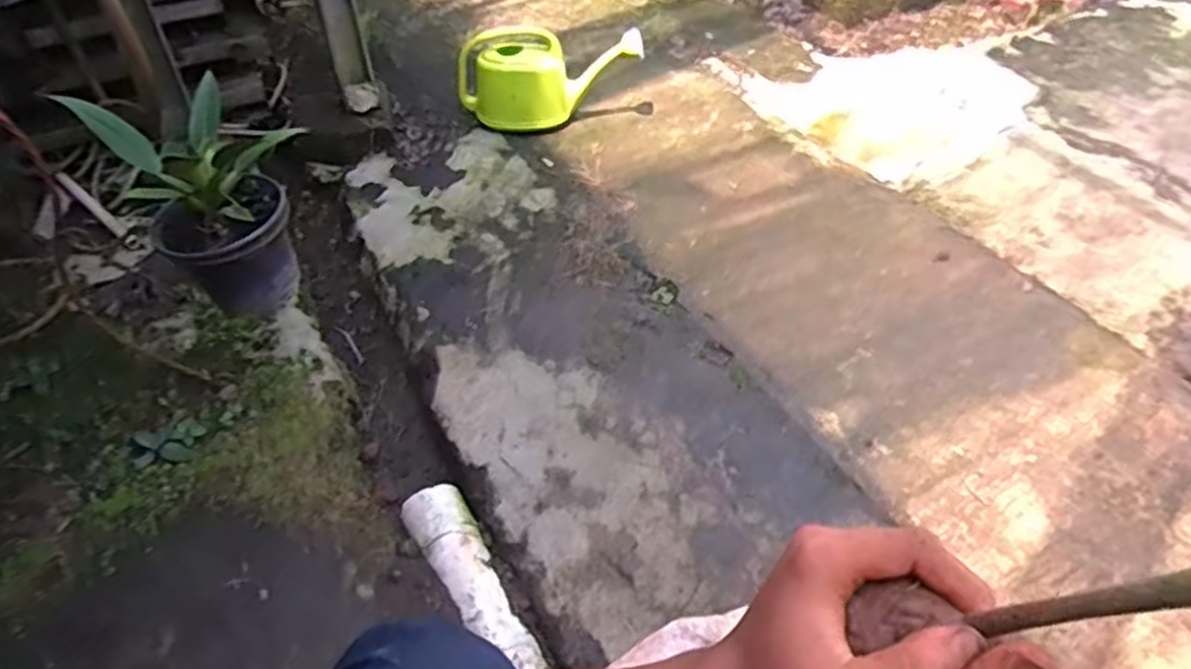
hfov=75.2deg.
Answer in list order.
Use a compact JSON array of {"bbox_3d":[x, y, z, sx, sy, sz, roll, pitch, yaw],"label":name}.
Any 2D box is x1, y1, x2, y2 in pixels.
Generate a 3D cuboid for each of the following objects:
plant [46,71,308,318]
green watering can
[{"bbox_3d":[-0.467,-0.146,0.969,0.177,0.292,0.162,21,50,21],"label":"plant"},{"bbox_3d":[-0.105,-0.566,1.684,0.375,0.164,0.216,-12,48,-9],"label":"green watering can"}]

